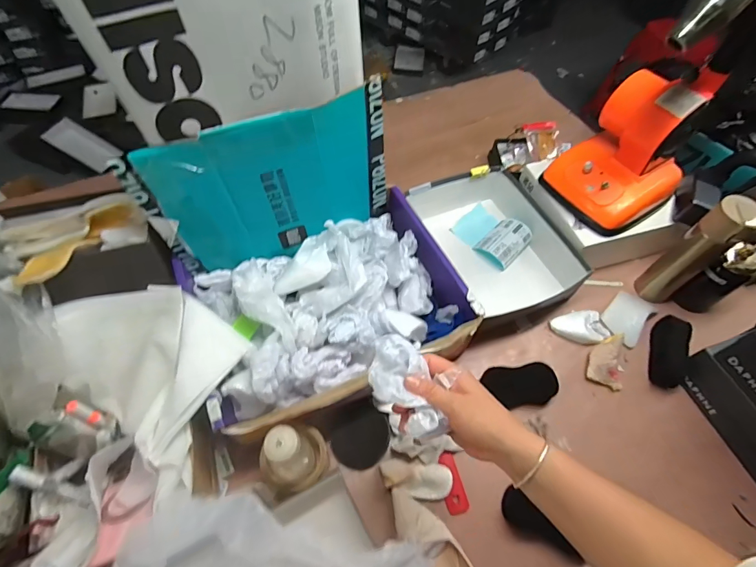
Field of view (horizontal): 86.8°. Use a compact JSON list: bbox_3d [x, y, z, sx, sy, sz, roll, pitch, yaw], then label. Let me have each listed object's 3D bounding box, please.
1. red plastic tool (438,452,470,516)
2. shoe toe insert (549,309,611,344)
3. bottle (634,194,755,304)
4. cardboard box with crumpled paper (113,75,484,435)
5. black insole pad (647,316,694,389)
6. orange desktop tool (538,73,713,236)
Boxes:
[{"bbox_3d":[0.113,0.301,0.602,0.031,0.007,0.084,-10,73,-8],"label":"red plastic tool"},{"bbox_3d":[0.382,0.081,0.745,0.100,0.021,0.061,-5,58,-5],"label":"shoe toe insert"},{"bbox_3d":[0.552,-0.047,0.707,0.053,0.243,0.062,-33,65,-21],"label":"bottle"},{"bbox_3d":[-0.079,-0.022,0.569,0.385,0.287,0.316,-22,61,-15],"label":"cardboard box with crumpled paper"},{"bbox_3d":[0.521,0.121,0.711,0.015,0.063,0.126,23,73,-22],"label":"black insole pad"},{"bbox_3d":[0.443,-0.239,0.708,0.189,0.204,0.179,-27,63,-17],"label":"orange desktop tool"}]

